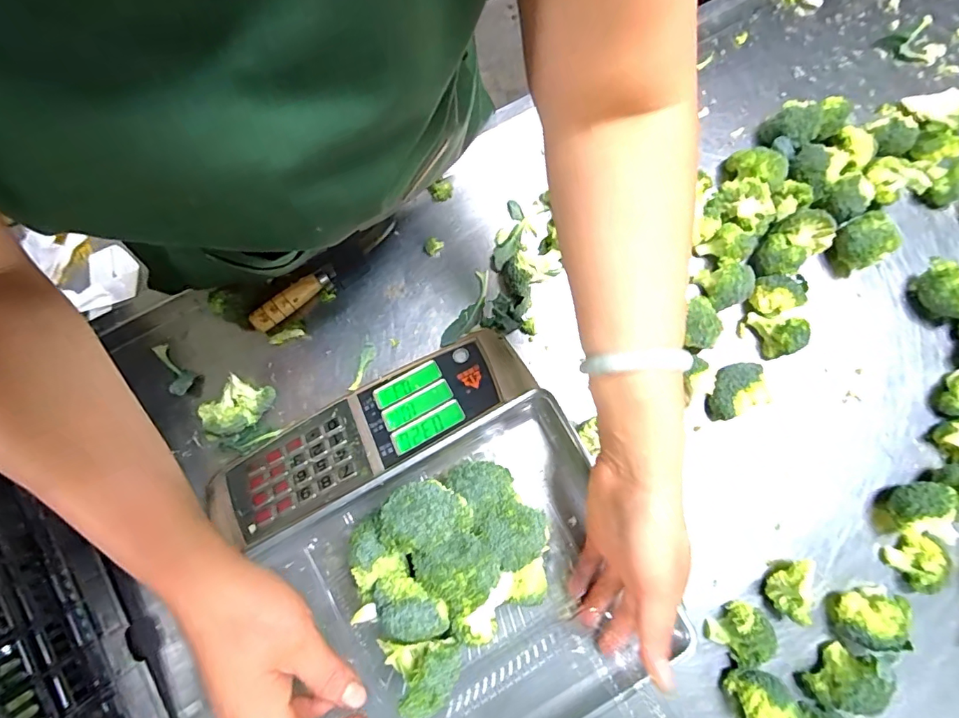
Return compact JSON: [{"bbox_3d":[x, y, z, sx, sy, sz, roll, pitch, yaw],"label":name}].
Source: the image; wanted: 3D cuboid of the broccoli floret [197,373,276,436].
[{"bbox_3d":[-0.259,0.048,0.517,0.050,0.034,0.070,44,82,7],"label":"broccoli floret"}]

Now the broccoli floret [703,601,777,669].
[{"bbox_3d":[0.260,0.270,0.473,0.054,0.046,0.044,-37,82,-7],"label":"broccoli floret"}]

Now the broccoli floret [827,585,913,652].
[{"bbox_3d":[0.381,0.250,0.470,0.048,0.052,0.060,24,80,3],"label":"broccoli floret"}]

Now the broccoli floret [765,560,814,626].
[{"bbox_3d":[0.310,0.227,0.482,0.031,0.032,0.058,23,80,3],"label":"broccoli floret"}]

